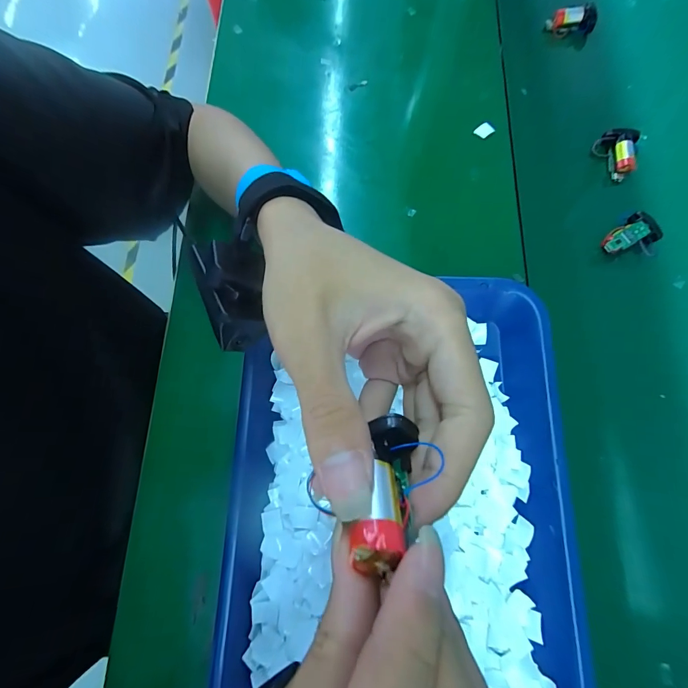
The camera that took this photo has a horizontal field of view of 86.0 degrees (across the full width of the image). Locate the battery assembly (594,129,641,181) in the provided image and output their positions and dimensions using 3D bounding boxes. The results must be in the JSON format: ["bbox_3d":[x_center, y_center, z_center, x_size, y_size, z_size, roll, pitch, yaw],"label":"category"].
[{"bbox_3d":[0.279,-0.194,0.378,0.032,0.027,0.045,13,73,5],"label":"battery assembly"}]

